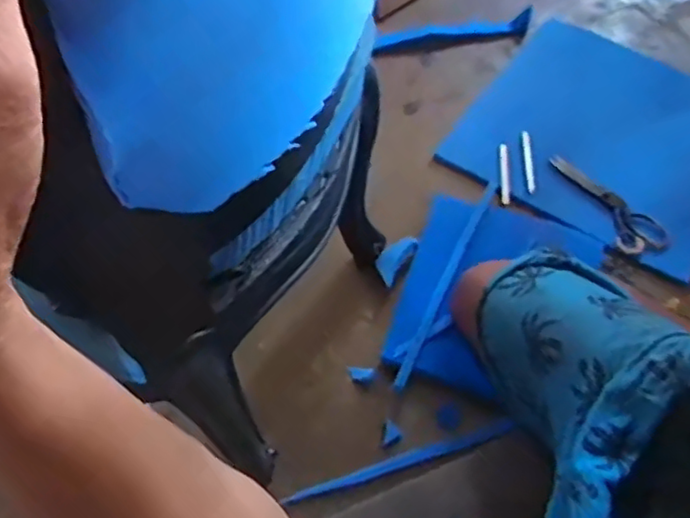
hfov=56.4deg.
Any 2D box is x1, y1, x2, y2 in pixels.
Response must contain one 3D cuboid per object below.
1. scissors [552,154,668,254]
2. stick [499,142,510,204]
[{"bbox_3d":[0.411,-0.092,1.000,0.082,0.017,0.217,-26,62,-14],"label":"scissors"},{"bbox_3d":[0.255,-0.141,1.029,0.014,0.013,0.116,4,59,4],"label":"stick"}]

